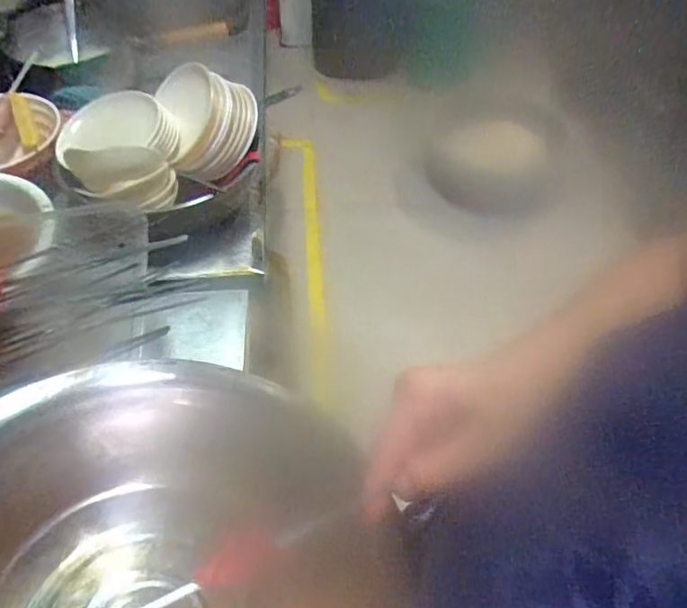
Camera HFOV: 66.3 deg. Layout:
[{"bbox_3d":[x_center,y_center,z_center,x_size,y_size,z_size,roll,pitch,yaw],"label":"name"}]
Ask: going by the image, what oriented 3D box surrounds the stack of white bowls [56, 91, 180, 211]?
[{"bbox_3d":[-0.295,-0.196,0.701,0.149,0.110,0.123,-9,53,-9],"label":"stack of white bowls"}]

